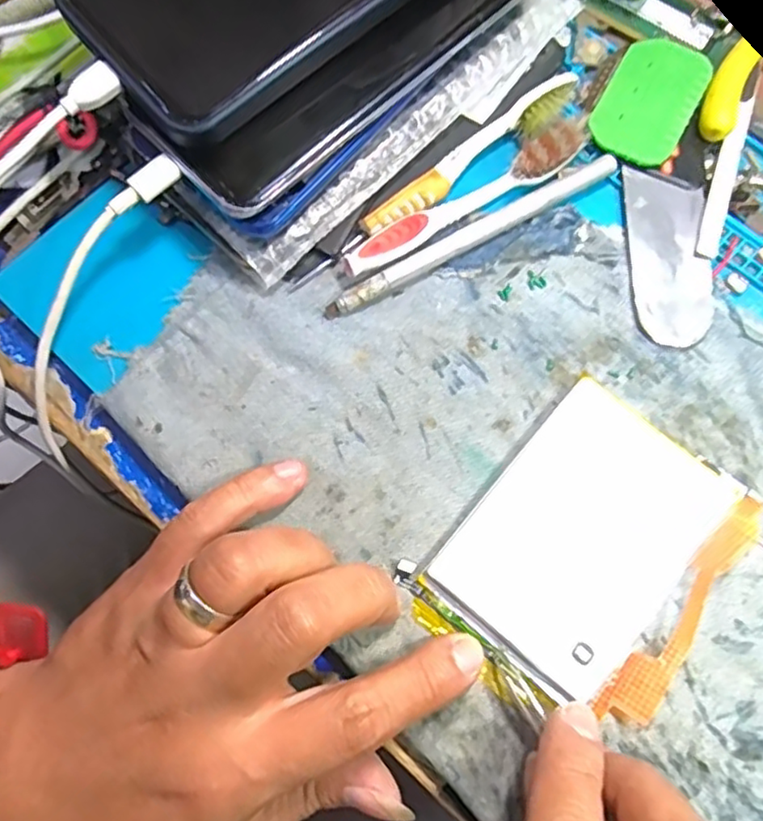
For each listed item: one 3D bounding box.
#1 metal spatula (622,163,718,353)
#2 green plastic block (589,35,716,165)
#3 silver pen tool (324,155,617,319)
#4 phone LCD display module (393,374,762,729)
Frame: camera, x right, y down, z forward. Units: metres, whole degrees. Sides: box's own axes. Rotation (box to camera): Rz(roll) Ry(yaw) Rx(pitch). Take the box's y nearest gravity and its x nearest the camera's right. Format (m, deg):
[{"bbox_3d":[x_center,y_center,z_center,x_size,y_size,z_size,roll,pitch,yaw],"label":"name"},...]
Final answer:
[{"bbox_3d":[0.109,-0.058,0.241,0.029,0.004,0.069,2,75,1],"label":"metal spatula"},{"bbox_3d":[0.108,-0.124,0.255,0.034,0.006,0.058,28,78,9],"label":"green plastic block"},{"bbox_3d":[0.034,-0.067,0.243,0.123,0.007,0.007,-28,76,-7],"label":"silver pen tool"},{"bbox_3d":[0.071,0.049,0.212,0.081,0.009,0.106,41,80,11],"label":"phone LCD display module"}]

